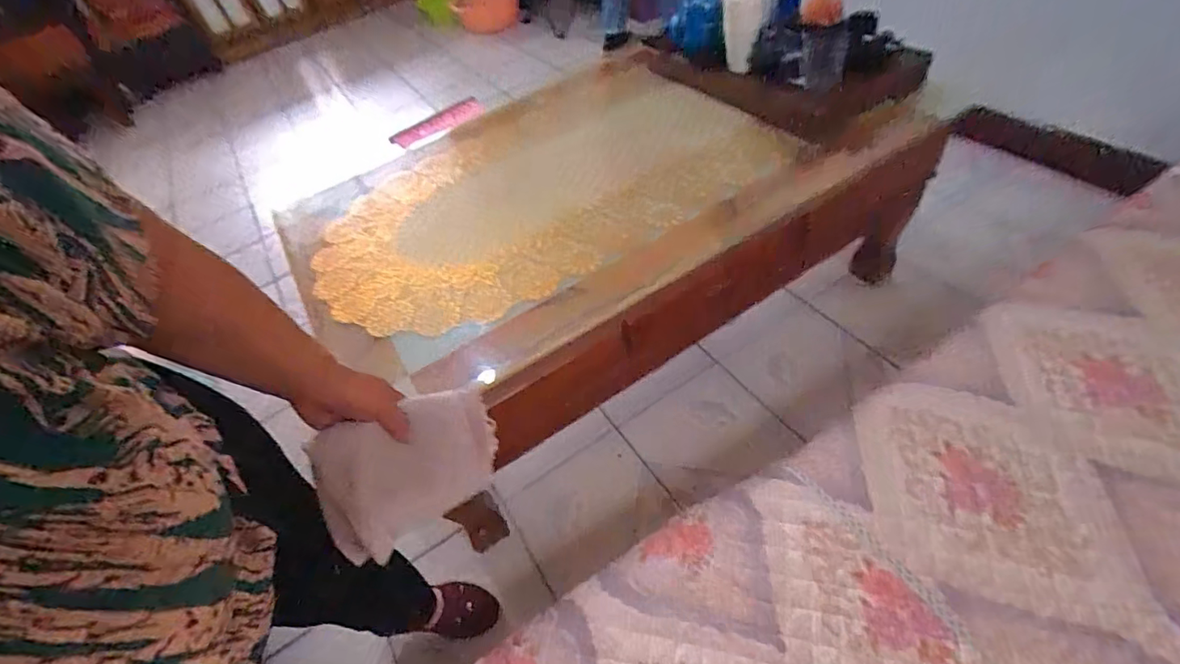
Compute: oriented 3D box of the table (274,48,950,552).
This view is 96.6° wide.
[{"bbox_3d":[0.031,-0.261,1.172,1.184,0.427,0.816,-36,67,-14],"label":"table"}]

